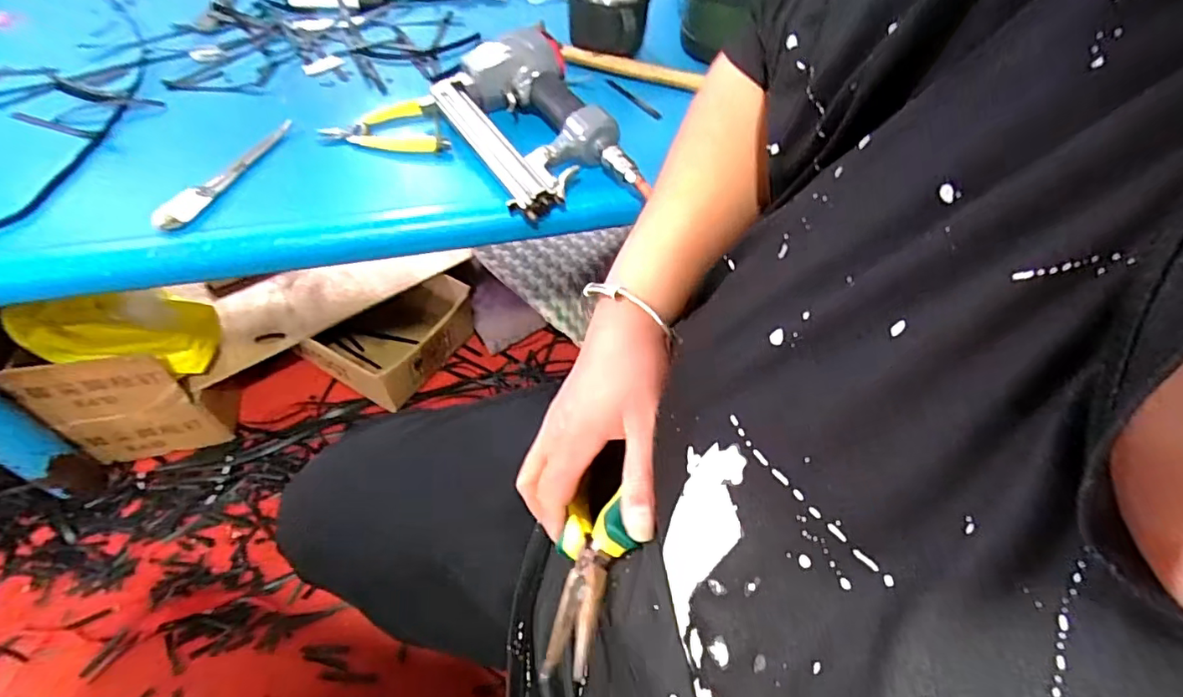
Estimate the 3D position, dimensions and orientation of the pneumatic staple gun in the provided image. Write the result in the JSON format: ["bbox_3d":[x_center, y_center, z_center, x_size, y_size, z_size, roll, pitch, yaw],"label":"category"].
[{"bbox_3d":[-0.065,-0.235,0.581,0.145,0.067,0.241,-19,57,-18],"label":"pneumatic staple gun"}]

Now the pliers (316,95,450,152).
[{"bbox_3d":[-0.223,-0.246,0.604,0.140,0.024,0.078,3,53,-3],"label":"pliers"}]

